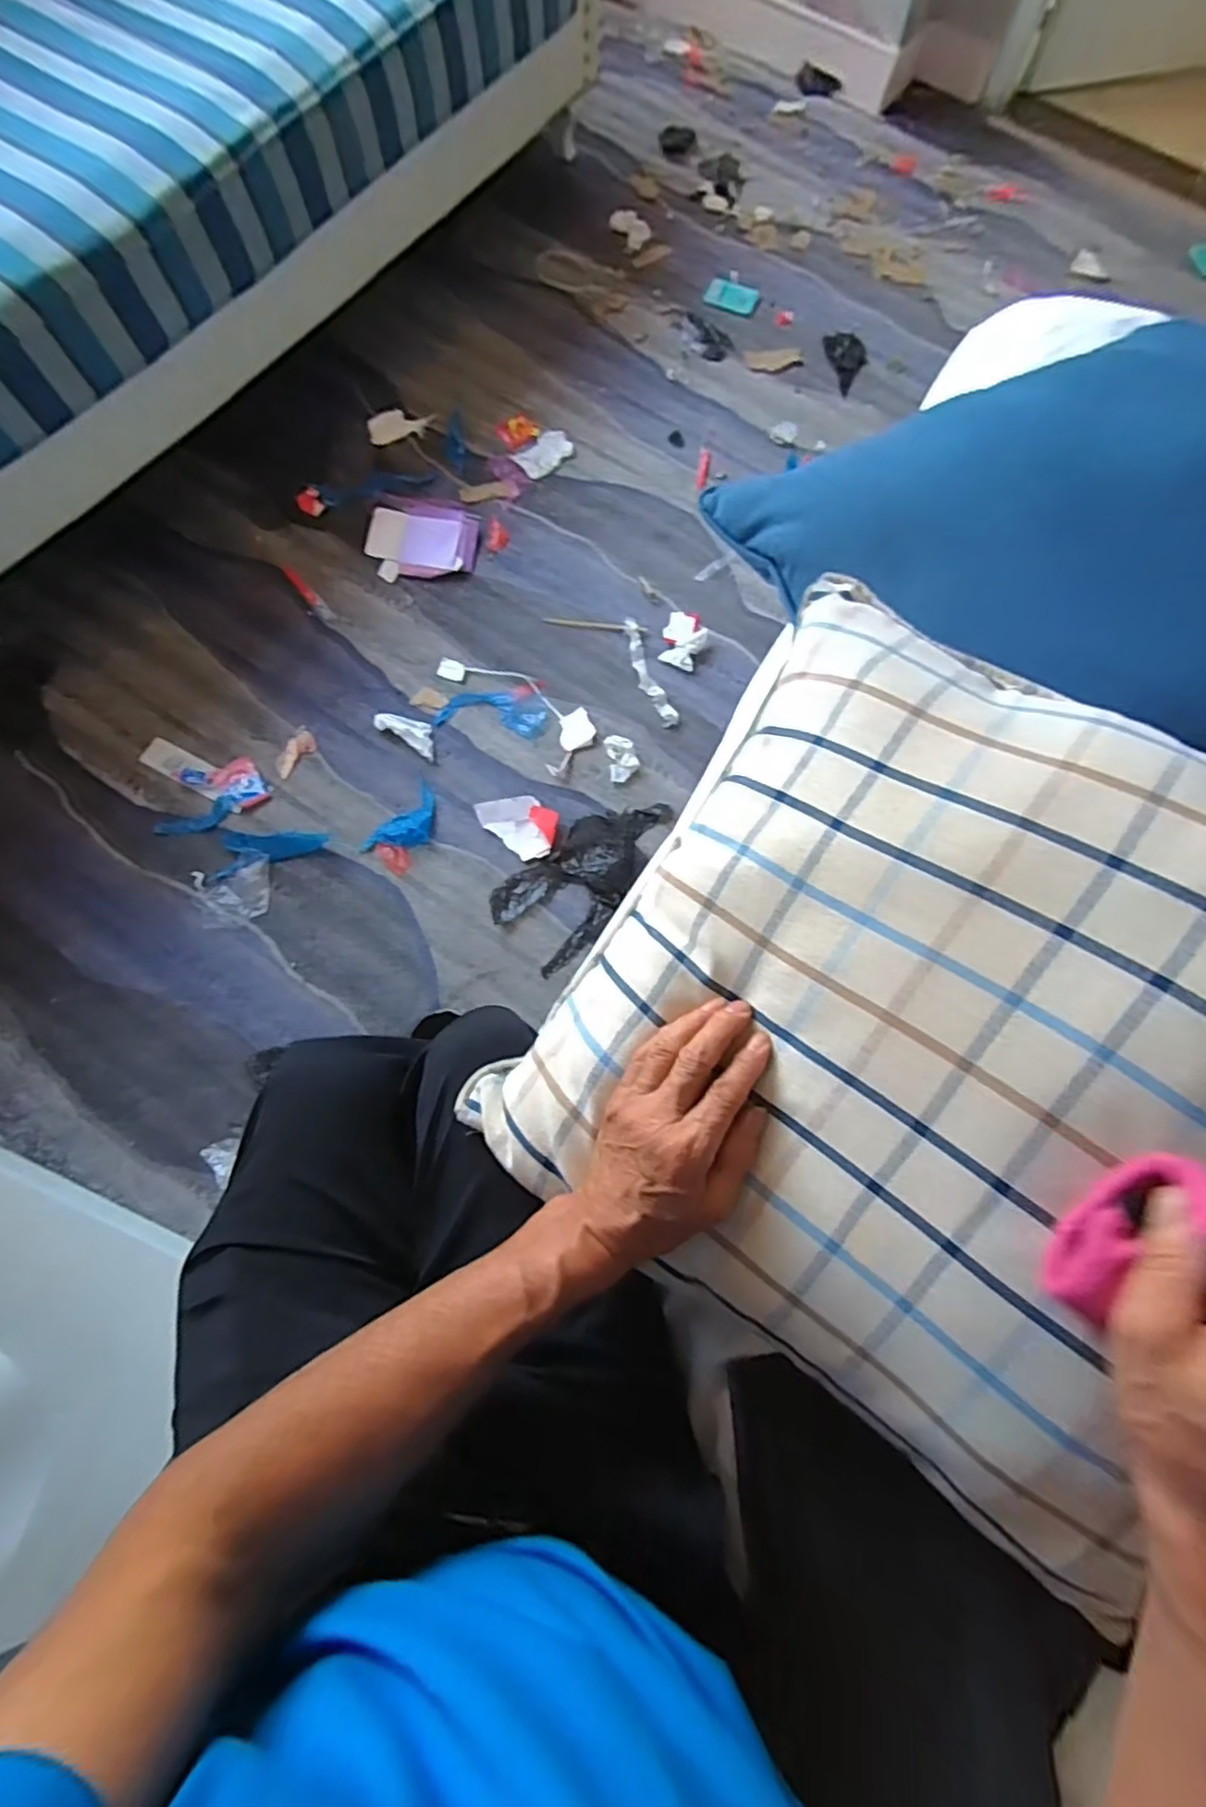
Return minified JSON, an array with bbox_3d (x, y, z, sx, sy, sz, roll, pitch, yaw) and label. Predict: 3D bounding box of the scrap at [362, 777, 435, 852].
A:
[{"bbox_3d":[-0.316,-0.128,1.099,0.073,0.008,0.146,32,75,7],"label":"scrap"}]

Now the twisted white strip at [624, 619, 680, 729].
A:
[{"bbox_3d":[0.078,-0.406,1.189,0.039,0.026,0.213,-22,76,-8],"label":"twisted white strip"}]

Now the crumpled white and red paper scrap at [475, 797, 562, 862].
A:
[{"bbox_3d":[-0.135,-0.135,1.100,0.135,0.009,0.091,40,76,9],"label":"crumpled white and red paper scrap"}]

